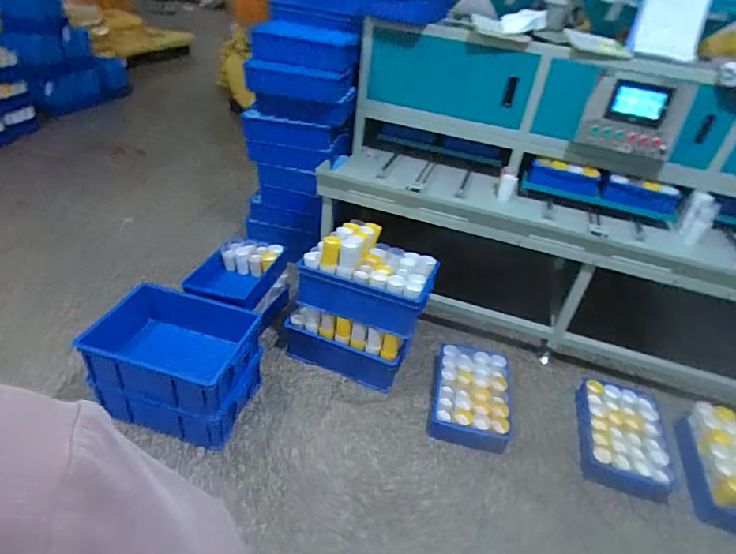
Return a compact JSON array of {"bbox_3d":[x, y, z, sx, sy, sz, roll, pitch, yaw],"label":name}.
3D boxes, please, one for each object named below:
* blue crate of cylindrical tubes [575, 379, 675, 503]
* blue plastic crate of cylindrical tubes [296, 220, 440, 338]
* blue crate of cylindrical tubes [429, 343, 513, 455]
[{"bbox_3d":[0.916,0.575,1.676,0.276,0.118,0.407,15,36,11],"label":"blue crate of cylindrical tubes"},{"bbox_3d":[0.016,-0.032,1.766,0.472,0.276,0.342,17,36,14],"label":"blue plastic crate of cylindrical tubes"},{"bbox_3d":[0.396,0.453,1.790,0.282,0.119,0.421,10,35,4],"label":"blue crate of cylindrical tubes"}]

